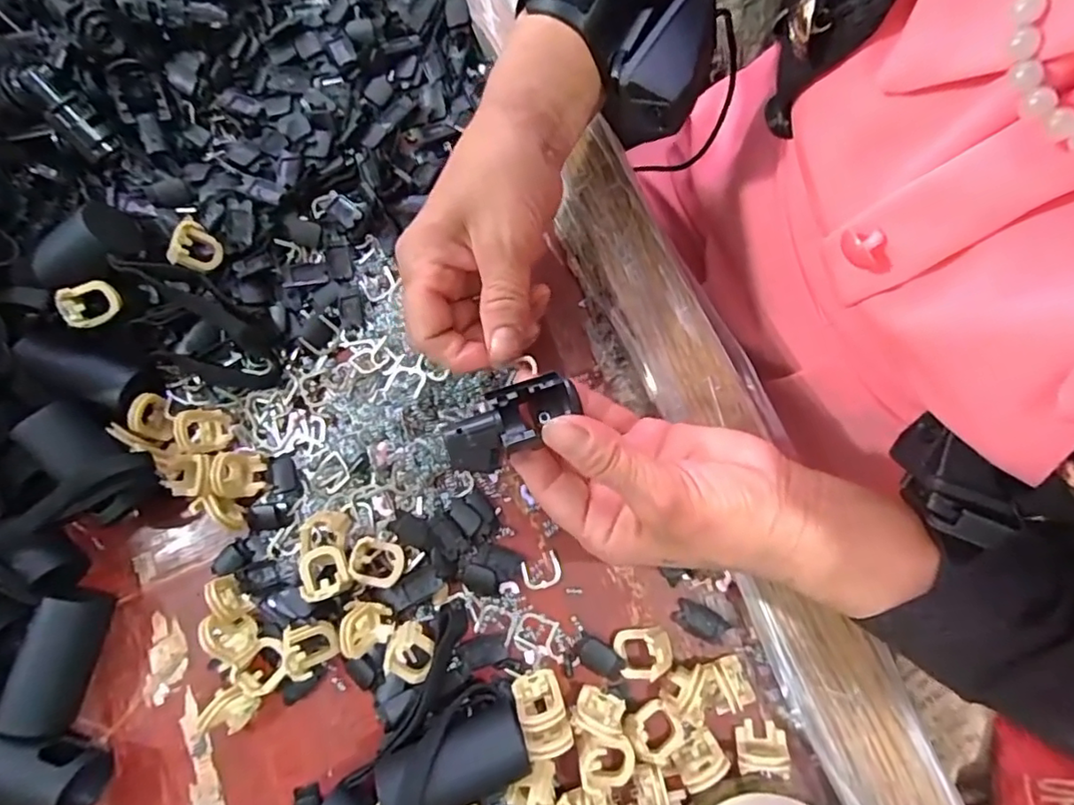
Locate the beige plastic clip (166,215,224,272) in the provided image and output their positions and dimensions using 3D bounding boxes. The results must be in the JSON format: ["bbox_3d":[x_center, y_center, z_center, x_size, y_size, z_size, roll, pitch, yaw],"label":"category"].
[{"bbox_3d":[-0.184,-0.083,0.309,0.011,0.024,0.024,-3,58,40],"label":"beige plastic clip"}]

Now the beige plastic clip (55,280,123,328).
[{"bbox_3d":[-0.233,-0.051,0.301,0.027,0.009,0.022,-33,106,-23],"label":"beige plastic clip"}]

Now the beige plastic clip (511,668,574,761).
[{"bbox_3d":[0.003,0.141,0.262,0.021,0.016,0.036,-12,45,-10],"label":"beige plastic clip"}]

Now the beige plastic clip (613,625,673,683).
[{"bbox_3d":[0.050,0.117,0.268,0.024,0.018,0.021,-8,78,2],"label":"beige plastic clip"}]

